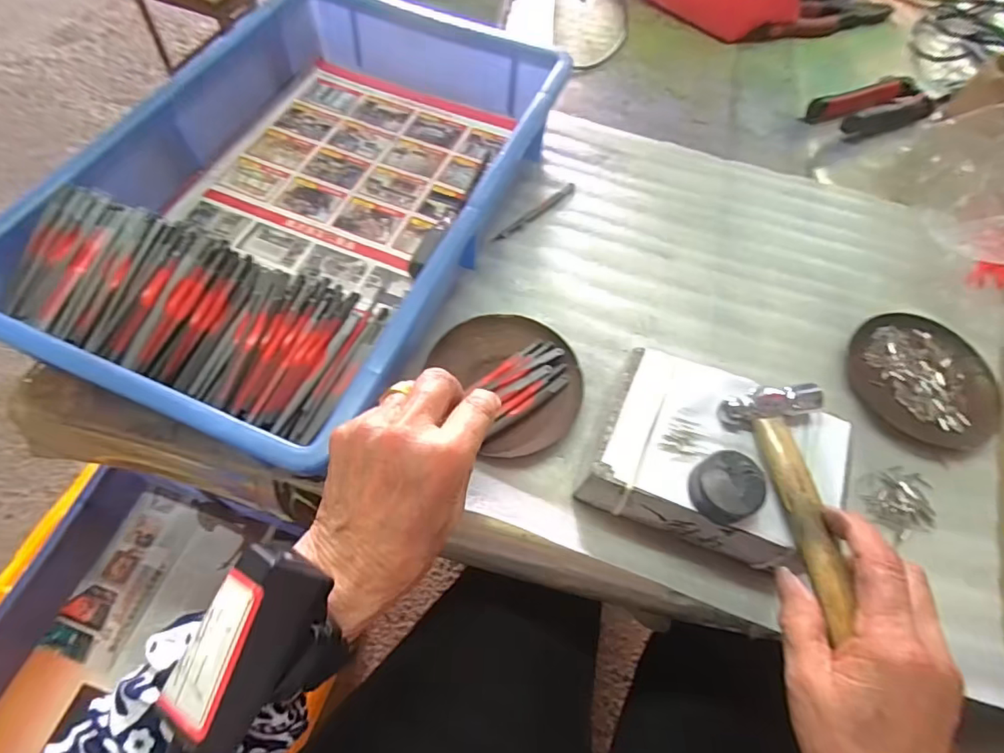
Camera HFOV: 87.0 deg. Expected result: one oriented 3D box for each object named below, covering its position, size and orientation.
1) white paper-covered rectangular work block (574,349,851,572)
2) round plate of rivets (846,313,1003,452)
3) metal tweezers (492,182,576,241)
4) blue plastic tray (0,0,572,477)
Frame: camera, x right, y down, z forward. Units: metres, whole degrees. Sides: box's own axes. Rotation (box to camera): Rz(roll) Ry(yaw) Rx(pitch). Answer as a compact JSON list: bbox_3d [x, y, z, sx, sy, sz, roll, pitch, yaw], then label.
[{"bbox_3d":[0.135,0.059,0.345,0.143,0.062,0.106,21,62,7],"label":"white paper-covered rectangular work block"},{"bbox_3d":[0.334,0.001,0.418,0.104,0.012,0.115,-34,69,-20],"label":"round plate of rivets"},{"bbox_3d":[0.032,-0.150,0.484,0.009,0.004,0.105,42,66,17],"label":"metal tweezers"},{"bbox_3d":[-0.145,-0.151,0.429,0.276,0.076,0.426,23,62,8],"label":"blue plastic tray"}]

